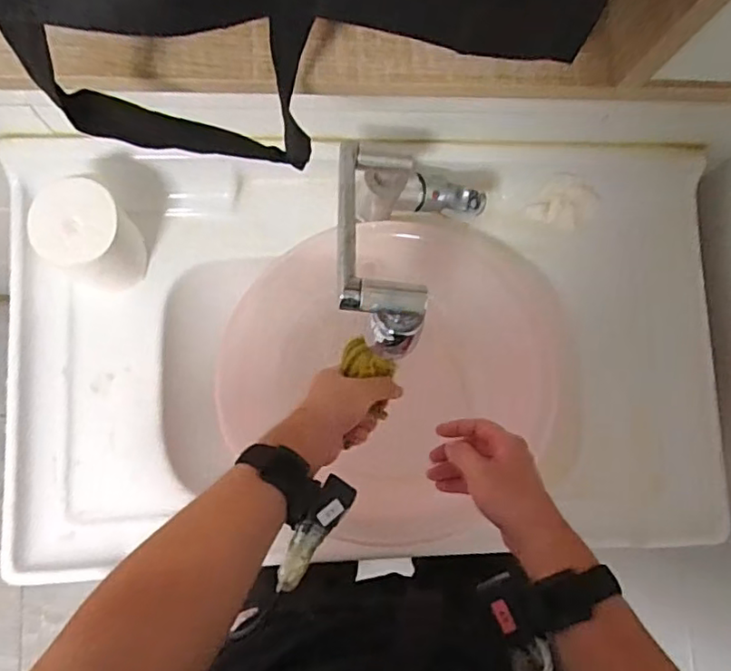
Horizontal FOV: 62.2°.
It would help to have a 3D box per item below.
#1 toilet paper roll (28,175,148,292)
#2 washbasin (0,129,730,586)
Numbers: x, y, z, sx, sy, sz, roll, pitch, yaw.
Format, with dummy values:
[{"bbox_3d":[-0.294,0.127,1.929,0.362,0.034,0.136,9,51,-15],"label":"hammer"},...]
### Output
[{"bbox_3d":[-0.284,-0.103,0.637,0.075,0.137,0.087,4,83,-6],"label":"toilet paper roll"},{"bbox_3d":[0.014,0.007,0.719,0.818,0.145,0.493,0,83,-7],"label":"washbasin"}]

